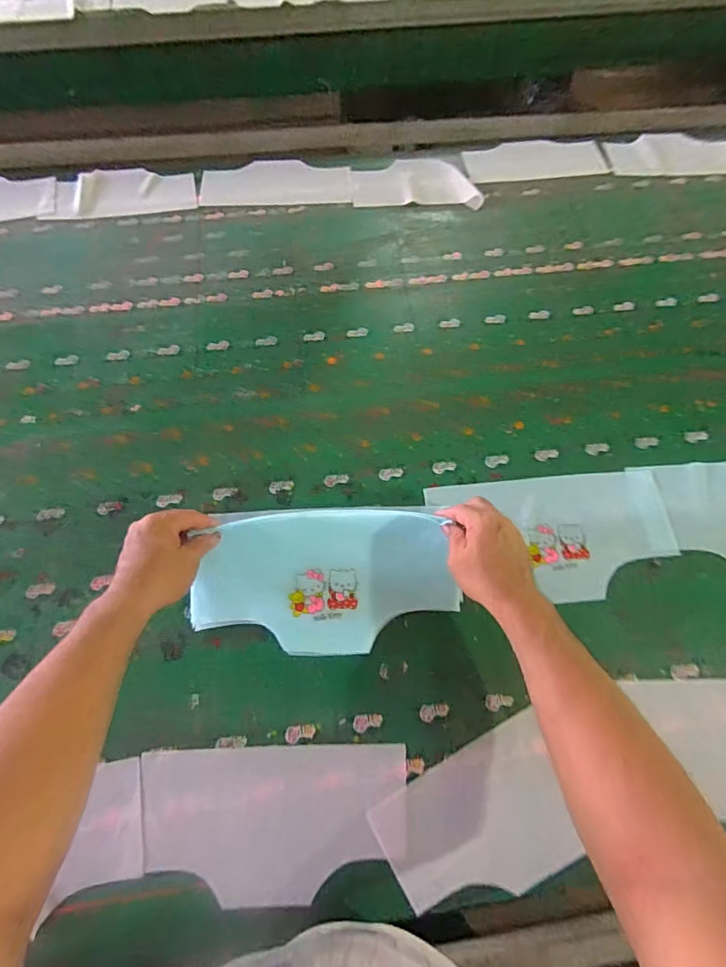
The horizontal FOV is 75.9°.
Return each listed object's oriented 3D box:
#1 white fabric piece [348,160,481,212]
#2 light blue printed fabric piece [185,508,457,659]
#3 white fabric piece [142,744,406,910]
[{"bbox_3d":[0.101,-0.588,0.901,0.240,0.018,0.140,0,65,0],"label":"white fabric piece"},{"bbox_3d":[-0.048,0.110,0.570,0.309,0.043,0.177,-2,65,-1],"label":"light blue printed fabric piece"},{"bbox_3d":[-0.093,0.350,0.483,0.270,0.006,0.132,-2,65,-1],"label":"white fabric piece"}]

